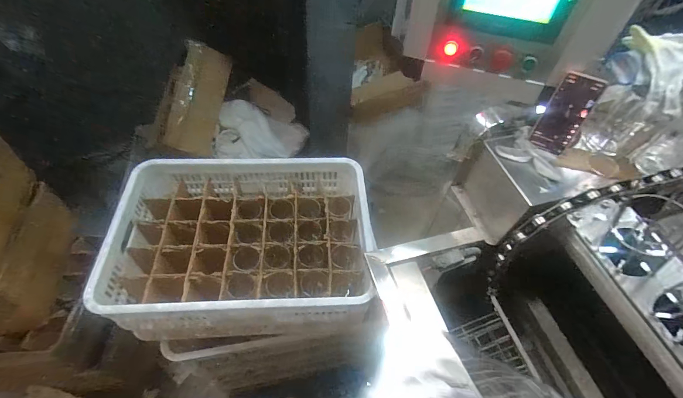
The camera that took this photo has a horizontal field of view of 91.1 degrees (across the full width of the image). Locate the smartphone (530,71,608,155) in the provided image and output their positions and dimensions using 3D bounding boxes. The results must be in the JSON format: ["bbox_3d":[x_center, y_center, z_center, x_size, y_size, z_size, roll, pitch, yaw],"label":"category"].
[{"bbox_3d":[0.464,-0.174,0.693,0.074,0.158,0.015,28,39,21],"label":"smartphone"}]

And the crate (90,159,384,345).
[{"bbox_3d":[-0.248,0.108,0.912,0.620,0.196,0.447,0,54,-3],"label":"crate"}]

